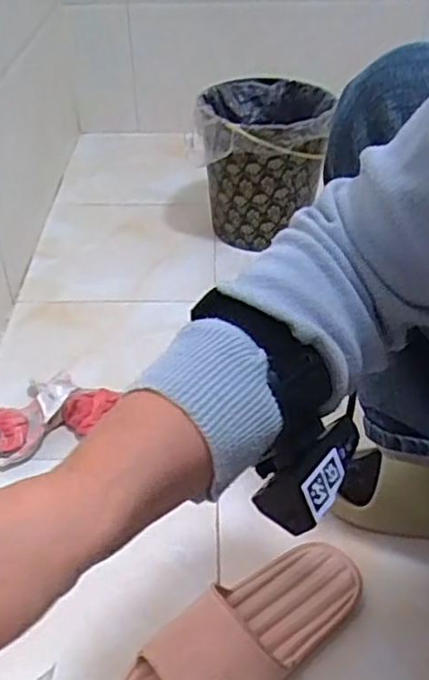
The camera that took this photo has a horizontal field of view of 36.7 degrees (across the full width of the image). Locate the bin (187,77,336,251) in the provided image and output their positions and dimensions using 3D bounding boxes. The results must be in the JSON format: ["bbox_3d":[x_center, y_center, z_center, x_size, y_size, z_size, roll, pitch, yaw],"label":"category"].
[{"bbox_3d":[0.072,-0.287,1.075,0.207,0.222,0.203,4,39,5],"label":"bin"}]

